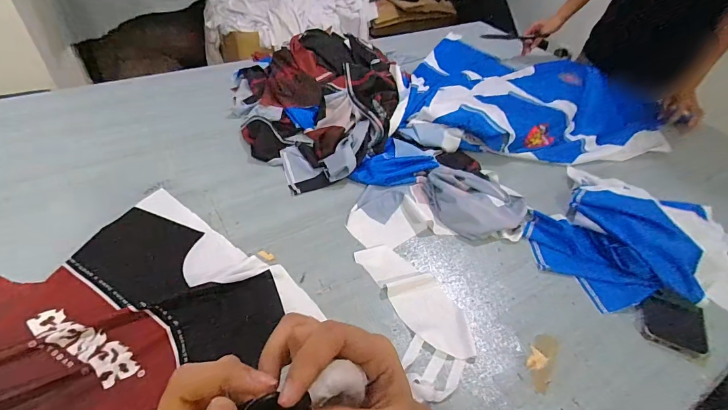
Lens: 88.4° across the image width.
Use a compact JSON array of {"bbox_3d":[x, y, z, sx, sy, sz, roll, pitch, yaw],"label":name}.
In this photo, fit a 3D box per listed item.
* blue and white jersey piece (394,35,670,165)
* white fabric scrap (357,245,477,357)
[{"bbox_3d":[0.452,-0.318,1.049,0.597,0.112,0.648,16,44,12],"label":"blue and white jersey piece"},{"bbox_3d":[0.080,0.134,0.570,0.082,0.009,0.220,-23,51,-27],"label":"white fabric scrap"}]

